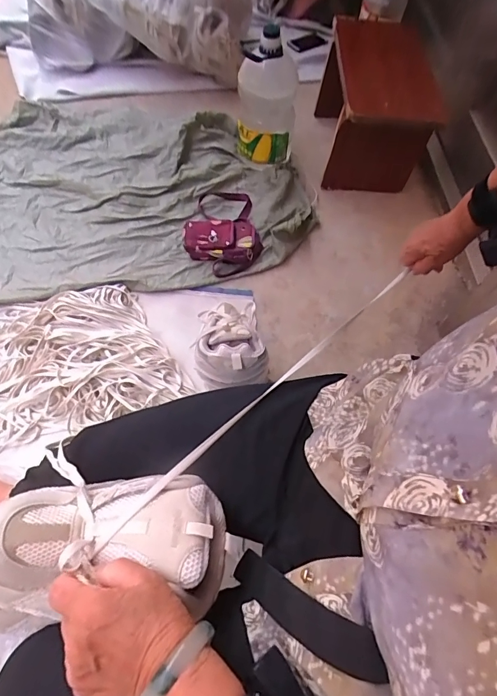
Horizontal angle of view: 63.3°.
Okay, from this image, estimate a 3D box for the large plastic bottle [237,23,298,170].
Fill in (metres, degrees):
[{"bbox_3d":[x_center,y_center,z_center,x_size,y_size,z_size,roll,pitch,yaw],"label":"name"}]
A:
[{"bbox_3d":[0.060,-0.706,1.142,0.178,0.298,0.198,6,61,-4],"label":"large plastic bottle"}]

